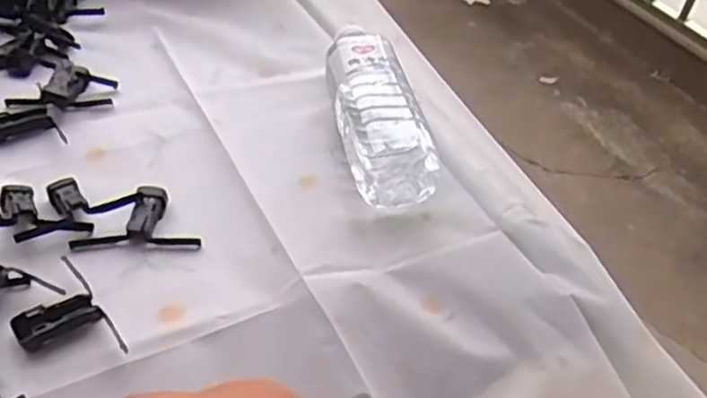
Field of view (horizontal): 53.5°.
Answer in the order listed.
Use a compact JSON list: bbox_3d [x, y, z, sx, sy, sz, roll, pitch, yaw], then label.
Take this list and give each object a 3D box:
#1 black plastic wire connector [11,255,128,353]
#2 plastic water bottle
[{"bbox_3d":[-0.174,0.071,0.414,0.048,0.013,0.080,-25,50,-32],"label":"black plastic wire connector"},{"bbox_3d":[0.013,-0.081,0.579,0.065,0.054,0.204,-5,42,-14],"label":"plastic water bottle"}]

